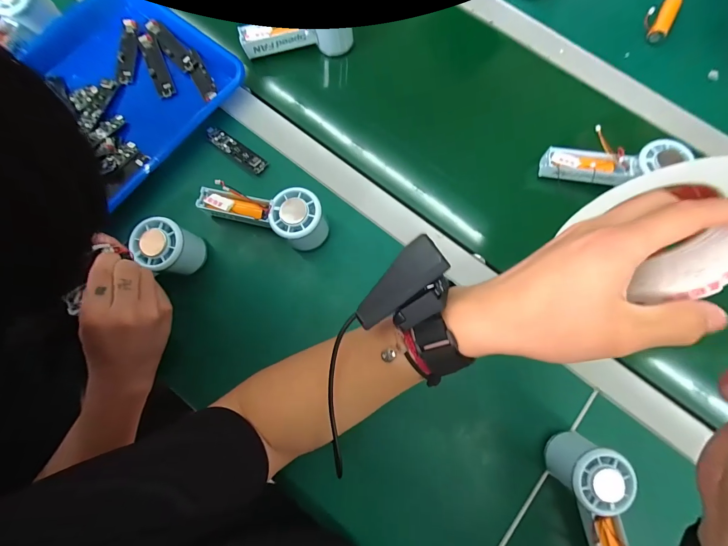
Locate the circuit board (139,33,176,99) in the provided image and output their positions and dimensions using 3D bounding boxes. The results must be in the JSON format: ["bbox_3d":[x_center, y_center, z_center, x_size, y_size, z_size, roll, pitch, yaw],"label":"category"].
[{"bbox_3d":[-0.282,-0.280,0.456,0.020,0.005,0.097,-24,77,-3],"label":"circuit board"}]

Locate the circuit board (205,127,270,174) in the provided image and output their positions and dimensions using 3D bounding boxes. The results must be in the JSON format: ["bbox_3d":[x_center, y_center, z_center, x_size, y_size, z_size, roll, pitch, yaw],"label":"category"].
[{"bbox_3d":[-0.165,-0.159,0.437,0.091,0.010,0.022,35,81,9],"label":"circuit board"}]

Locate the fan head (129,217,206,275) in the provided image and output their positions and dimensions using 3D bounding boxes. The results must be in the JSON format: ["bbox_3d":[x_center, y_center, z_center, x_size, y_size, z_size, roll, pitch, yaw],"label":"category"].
[{"bbox_3d":[-0.215,-0.026,0.382,0.061,0.060,0.052,27,80,8],"label":"fan head"}]

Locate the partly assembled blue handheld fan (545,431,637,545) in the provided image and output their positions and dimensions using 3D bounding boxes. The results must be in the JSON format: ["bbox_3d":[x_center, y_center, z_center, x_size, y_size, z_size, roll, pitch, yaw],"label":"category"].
[{"bbox_3d":[0.236,0.237,0.330,0.056,0.064,0.142,-22,77,-3],"label":"partly assembled blue handheld fan"}]

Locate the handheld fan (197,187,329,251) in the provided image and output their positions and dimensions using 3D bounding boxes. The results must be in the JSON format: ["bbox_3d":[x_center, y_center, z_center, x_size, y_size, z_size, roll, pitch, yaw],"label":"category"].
[{"bbox_3d":[-0.117,-0.073,0.391,0.153,0.052,0.057,18,78,6],"label":"handheld fan"}]

